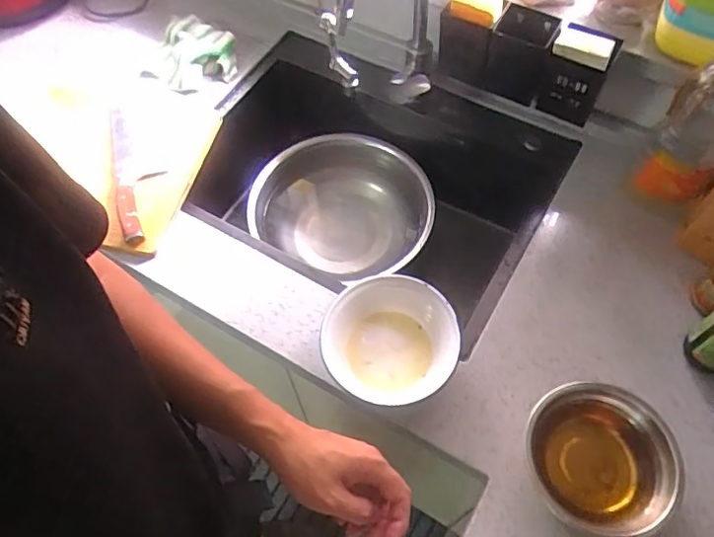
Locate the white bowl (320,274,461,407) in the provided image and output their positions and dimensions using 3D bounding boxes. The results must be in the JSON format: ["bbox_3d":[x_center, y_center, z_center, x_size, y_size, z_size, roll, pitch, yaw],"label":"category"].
[{"bbox_3d":[0.045,0.090,0.718,0.161,0.061,0.153,-1,60,1],"label":"white bowl"}]

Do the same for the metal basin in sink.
[{"bbox_3d":[-0.017,-0.108,1.042,0.321,0.118,0.260,22,63,14],"label":"metal basin in sink"}]

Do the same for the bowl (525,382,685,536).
[{"bbox_3d":[0.281,0.219,0.637,0.151,0.068,0.157,-1,60,1],"label":"bowl"}]

